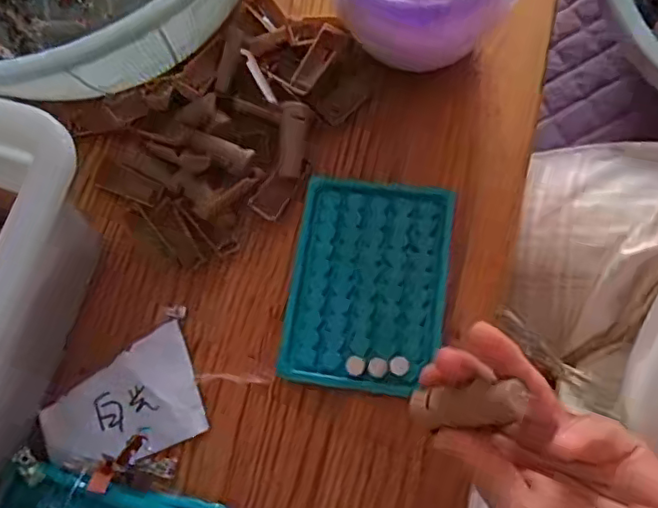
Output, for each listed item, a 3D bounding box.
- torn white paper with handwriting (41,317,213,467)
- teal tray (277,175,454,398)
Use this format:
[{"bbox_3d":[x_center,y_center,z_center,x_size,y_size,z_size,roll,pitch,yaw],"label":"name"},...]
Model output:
[{"bbox_3d":[-0.127,0.092,0.352,0.095,0.009,0.068,-23,71,-2],"label":"torn white paper with handwriting"},{"bbox_3d":[0.024,0.017,0.360,0.093,0.013,0.129,7,73,8],"label":"teal tray"}]

